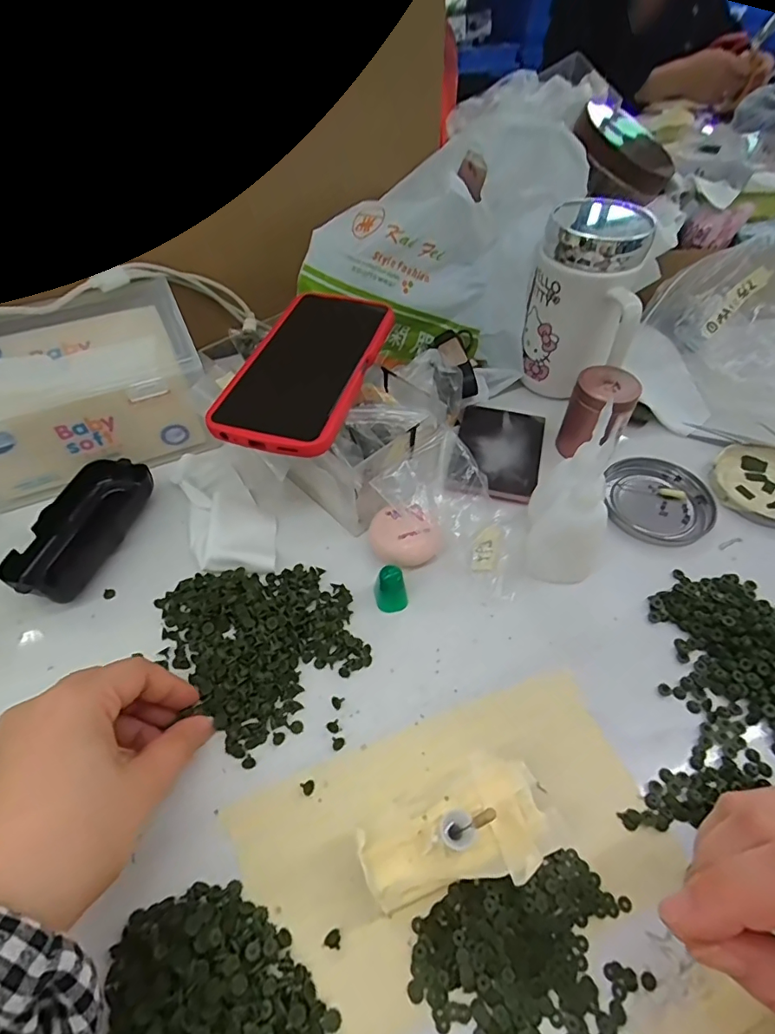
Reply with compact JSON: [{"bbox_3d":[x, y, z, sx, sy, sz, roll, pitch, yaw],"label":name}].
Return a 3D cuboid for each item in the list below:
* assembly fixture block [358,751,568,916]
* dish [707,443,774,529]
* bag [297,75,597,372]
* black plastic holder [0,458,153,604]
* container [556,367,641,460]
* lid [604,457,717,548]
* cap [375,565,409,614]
[{"bbox_3d":[0.032,0.147,0.229,0.086,0.034,0.045,-18,54,-14],"label":"assembly fixture block"},{"bbox_3d":[0.293,-0.026,0.378,0.086,0.011,0.076,-30,58,-22],"label":"dish"},{"bbox_3d":[0.040,-0.223,0.417,0.211,0.183,0.082,6,52,4],"label":"bag"},{"bbox_3d":[-0.212,0.007,0.346,0.051,0.023,0.107,13,53,9],"label":"black plastic holder"},{"bbox_3d":[0.161,-0.078,0.385,0.044,0.060,0.050,26,56,18],"label":"container"},{"bbox_3d":[0.203,-0.012,0.373,0.075,0.010,0.076,0,52,0],"label":"lid"},{"bbox_3d":[0.002,0.046,0.312,0.017,0.029,0.018,0,52,0],"label":"cap"}]

